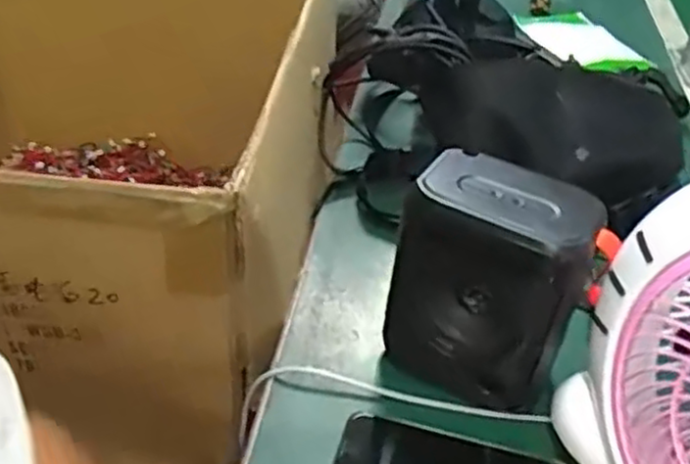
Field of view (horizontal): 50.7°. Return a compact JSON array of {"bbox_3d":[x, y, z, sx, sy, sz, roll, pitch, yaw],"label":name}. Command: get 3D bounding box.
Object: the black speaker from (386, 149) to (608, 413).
[{"bbox_3d":[0.097,0.037,0.502,0.125,0.151,0.077,20,41,17],"label":"black speaker"}]

